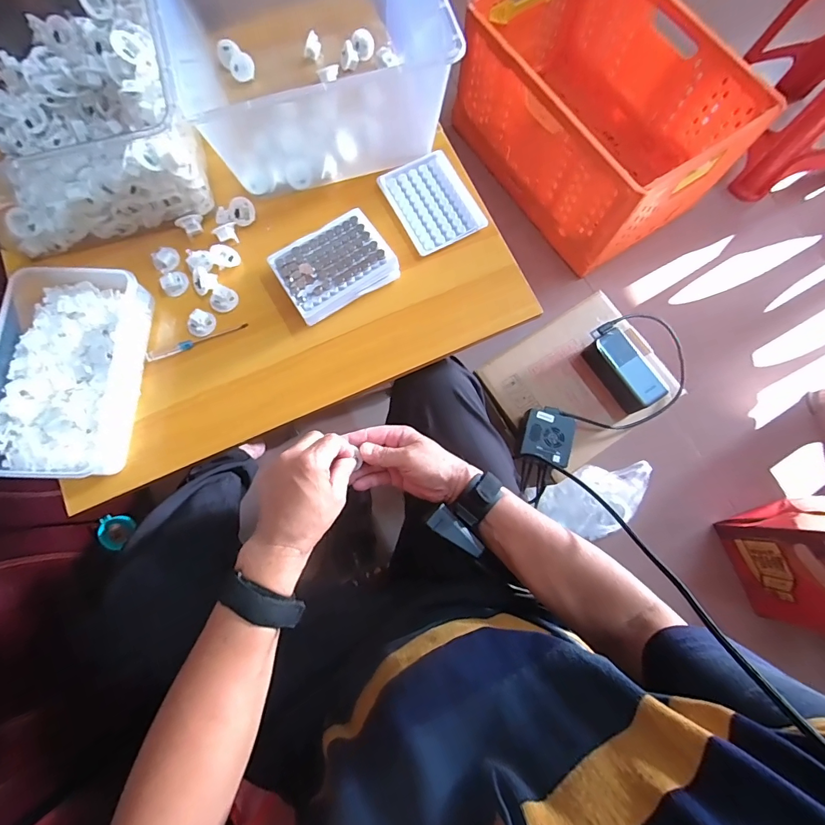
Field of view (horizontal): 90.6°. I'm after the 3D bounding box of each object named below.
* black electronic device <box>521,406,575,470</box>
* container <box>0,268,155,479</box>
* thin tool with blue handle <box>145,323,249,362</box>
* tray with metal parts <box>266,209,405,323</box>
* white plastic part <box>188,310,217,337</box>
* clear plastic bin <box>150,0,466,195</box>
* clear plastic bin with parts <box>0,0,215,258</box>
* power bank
[{"bbox_3d":[0.207,0.033,0.622,0.069,0.022,0.089,14,78,3],"label":"black electronic device"},{"bbox_3d":[-0.402,-0.050,0.477,0.152,0.043,0.248,1,78,0],"label":"container"},{"bbox_3d":[-0.265,-0.089,0.505,0.123,0.009,0.012,-23,79,-5],"label":"thin tool with blue handle"},{"bbox_3d":[-0.096,-0.180,0.508,0.132,0.039,0.102,-31,80,-7],"label":"tray with metal parts"},{"bbox_3d":[-0.261,-0.111,0.504,0.026,0.017,0.032,37,80,7],"label":"white plastic part"},{"bbox_3d":[-0.127,-0.449,0.509,0.307,0.151,0.256,-13,78,-3],"label":"clear plastic bin"},{"bbox_3d":[-0.403,-0.345,0.460,0.293,0.118,0.260,-18,78,-4],"label":"clear plastic bin with parts"},{"bbox_3d":[0.342,-0.068,0.658,0.056,0.048,0.131,-33,80,-7],"label":"power bank"}]

